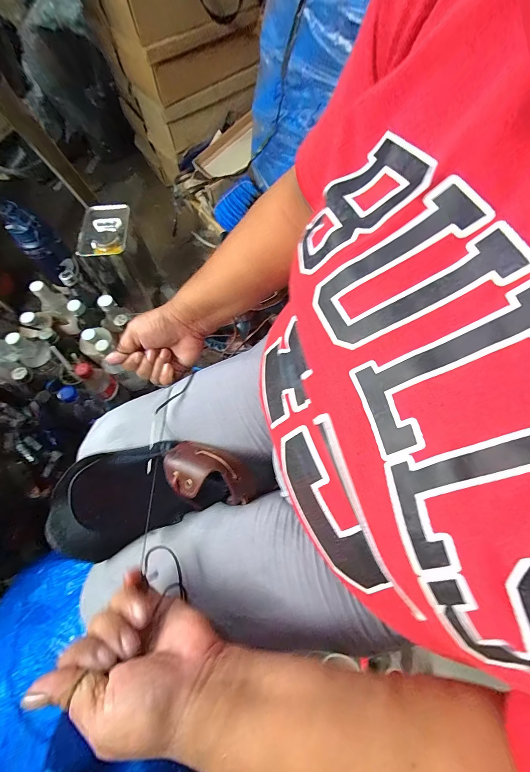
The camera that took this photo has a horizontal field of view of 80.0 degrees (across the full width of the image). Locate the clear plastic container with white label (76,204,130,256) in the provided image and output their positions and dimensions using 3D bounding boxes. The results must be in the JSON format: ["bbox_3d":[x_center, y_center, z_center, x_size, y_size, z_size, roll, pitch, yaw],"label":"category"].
[{"bbox_3d":[-0.378,-0.369,0.745,0.101,0.016,0.152,-1,68,1],"label":"clear plastic container with white label"}]

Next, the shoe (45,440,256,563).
[{"bbox_3d":[-0.113,0.106,0.326,0.191,0.076,0.084,-19,69,-6],"label":"shoe"}]

